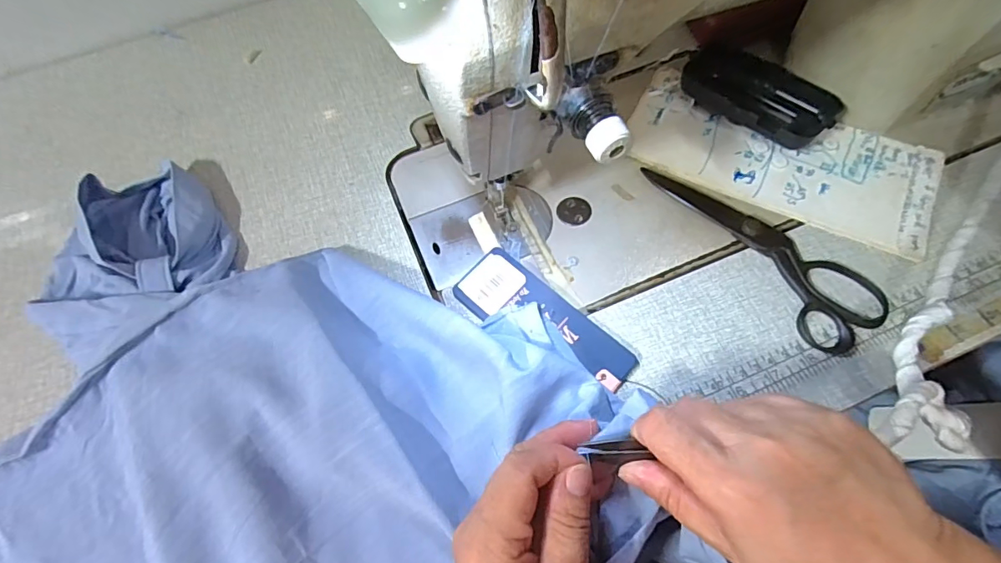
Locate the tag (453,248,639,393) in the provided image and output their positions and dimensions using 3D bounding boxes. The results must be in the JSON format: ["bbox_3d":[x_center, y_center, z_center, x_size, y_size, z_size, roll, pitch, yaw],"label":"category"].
[{"bbox_3d":[0.027,0.026,0.311,0.121,0.006,0.044,37,71,19],"label":"tag"}]

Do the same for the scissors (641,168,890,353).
[{"bbox_3d":[0.178,-0.031,0.328,0.060,0.008,0.167,-30,66,-12],"label":"scissors"}]

